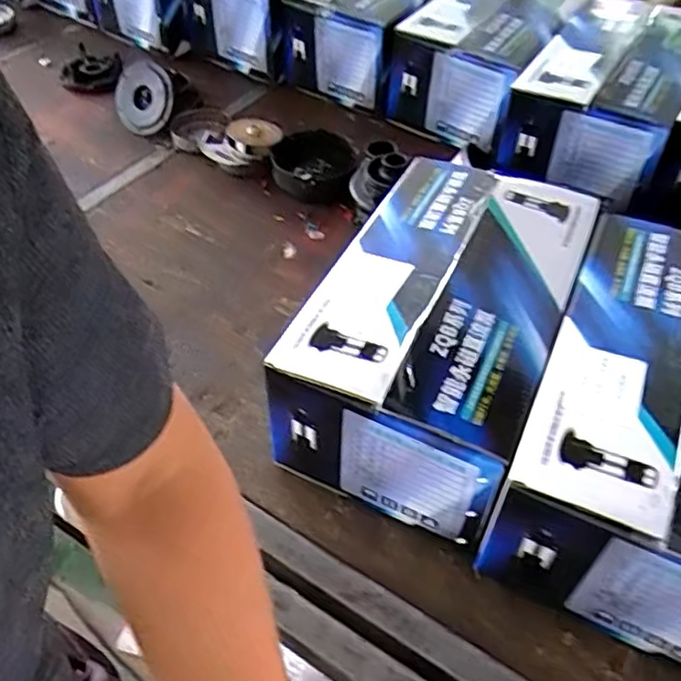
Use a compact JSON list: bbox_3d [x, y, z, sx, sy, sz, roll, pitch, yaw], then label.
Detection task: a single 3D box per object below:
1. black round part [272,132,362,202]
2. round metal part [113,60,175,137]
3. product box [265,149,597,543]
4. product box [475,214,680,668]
[{"bbox_3d":[-0.047,-0.289,1.072,0.148,0.057,0.142,7,52,2],"label":"black round part"},{"bbox_3d":[-0.351,-0.432,1.143,0.126,0.119,0.025,30,16,18],"label":"round metal part"},{"bbox_3d":[0.111,-0.017,0.728,0.238,0.178,0.397,23,54,14],"label":"product box"},{"bbox_3d":[0.320,0.069,0.646,0.239,0.163,0.408,23,54,14],"label":"product box"}]

